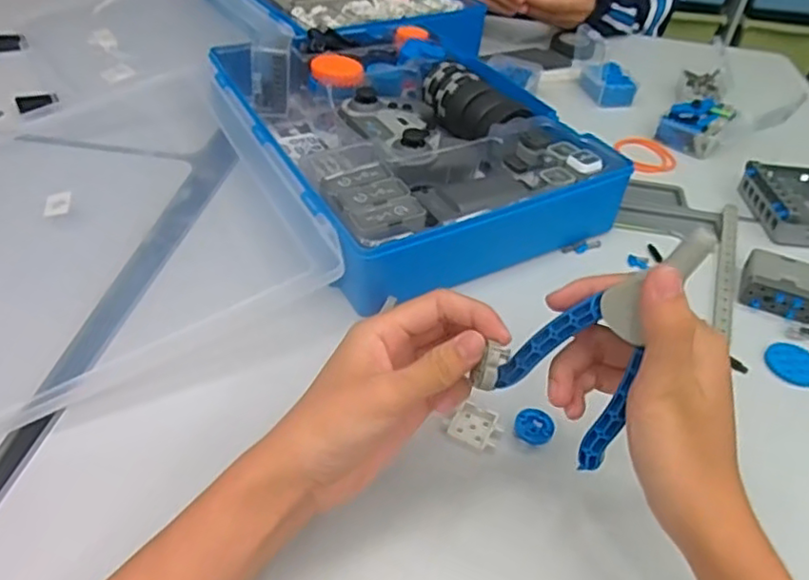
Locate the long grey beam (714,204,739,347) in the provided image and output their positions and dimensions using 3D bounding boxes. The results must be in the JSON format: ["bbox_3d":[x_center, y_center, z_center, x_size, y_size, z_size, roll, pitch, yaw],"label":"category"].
[{"bbox_3d":[0.276,-0.022,0.541,0.014,0.005,0.182,19,45,14],"label":"long grey beam"}]

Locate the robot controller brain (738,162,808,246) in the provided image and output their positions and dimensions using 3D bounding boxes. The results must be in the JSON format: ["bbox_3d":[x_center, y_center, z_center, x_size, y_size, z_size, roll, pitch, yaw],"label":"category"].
[{"bbox_3d":[0.373,-0.083,0.592,0.077,0.028,0.106,6,43,1],"label":"robot controller brain"}]

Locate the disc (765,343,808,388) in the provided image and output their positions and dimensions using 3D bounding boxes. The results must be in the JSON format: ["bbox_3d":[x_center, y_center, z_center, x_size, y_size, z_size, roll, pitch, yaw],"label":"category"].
[{"bbox_3d":[0.287,0.054,0.466,0.038,0.005,0.035,3,43,-3],"label":"disc"}]

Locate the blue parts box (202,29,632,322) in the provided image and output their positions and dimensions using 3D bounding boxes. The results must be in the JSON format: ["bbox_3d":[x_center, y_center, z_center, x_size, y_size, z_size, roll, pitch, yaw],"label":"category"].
[{"bbox_3d":[-0.010,-0.146,0.601,0.257,0.072,0.339,-18,48,-23],"label":"blue parts box"}]

